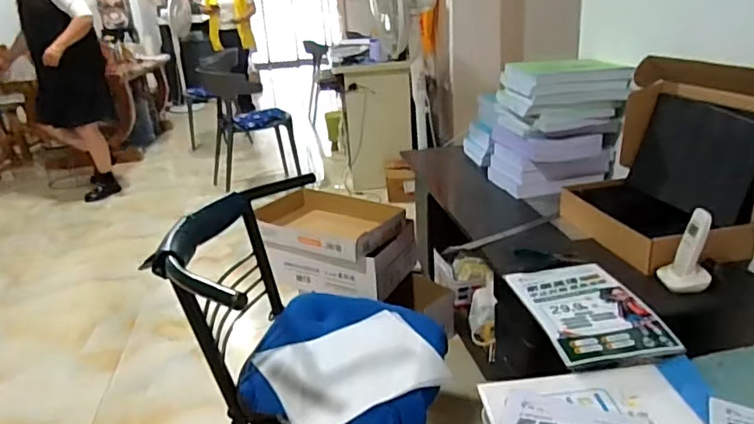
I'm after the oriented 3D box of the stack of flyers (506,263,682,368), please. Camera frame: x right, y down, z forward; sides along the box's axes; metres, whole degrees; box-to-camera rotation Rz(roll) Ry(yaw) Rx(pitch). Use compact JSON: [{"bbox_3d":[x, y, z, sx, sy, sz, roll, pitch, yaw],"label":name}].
[{"bbox_3d":[0.403,0.181,1.064,0.218,0.013,0.310,-6,22,-6],"label":"stack of flyers"}]

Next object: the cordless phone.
[{"bbox_3d":[0.622,0.082,1.074,0.075,0.162,0.068,-2,22,4],"label":"cordless phone"}]

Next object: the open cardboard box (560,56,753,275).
[{"bbox_3d":[0.650,-0.131,1.282,0.299,0.392,0.434,-11,23,-17],"label":"open cardboard box"}]

